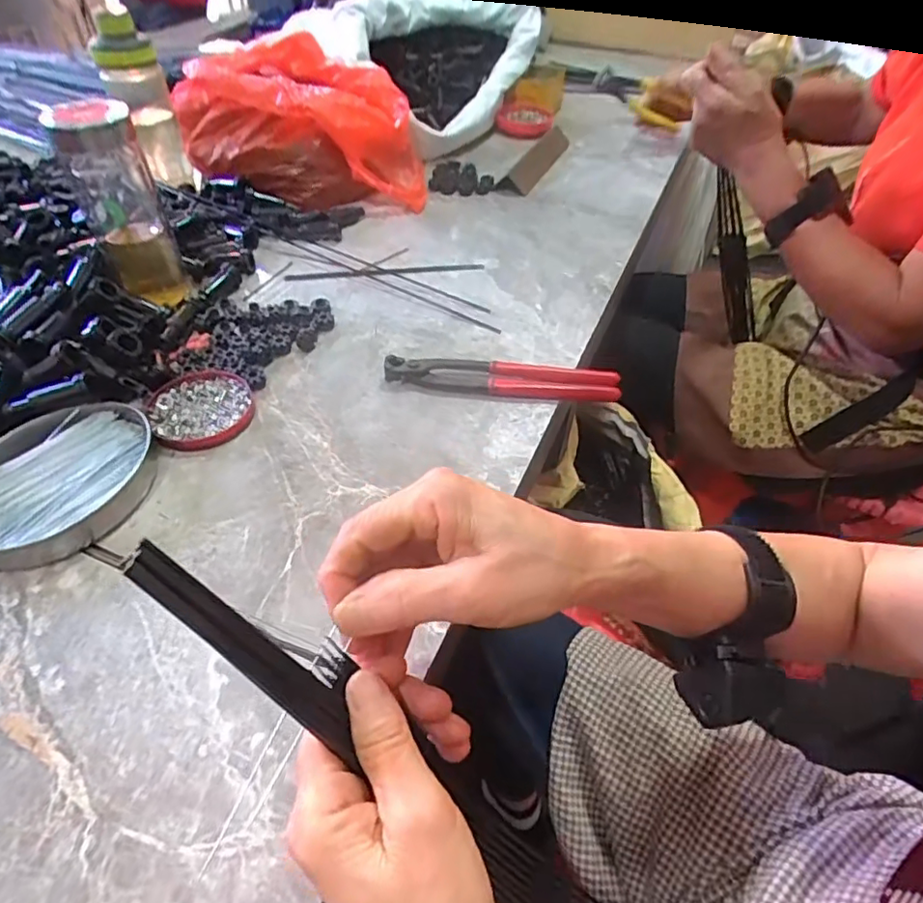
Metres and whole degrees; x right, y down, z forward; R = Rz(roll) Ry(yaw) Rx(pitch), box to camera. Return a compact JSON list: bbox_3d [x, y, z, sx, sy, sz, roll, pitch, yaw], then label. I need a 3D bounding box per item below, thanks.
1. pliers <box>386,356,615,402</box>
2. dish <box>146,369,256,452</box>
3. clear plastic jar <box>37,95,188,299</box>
[{"bbox_3d":[0.037,-0.066,0.516,0.204,0.020,0.038,6,47,2],"label":"pliers"},{"bbox_3d":[-0.214,-0.036,0.481,0.078,0.009,0.083,2,47,-2],"label":"dish"},{"bbox_3d":[-0.306,-0.224,0.523,0.062,0.155,0.066,-26,54,-25],"label":"clear plastic jar"}]

